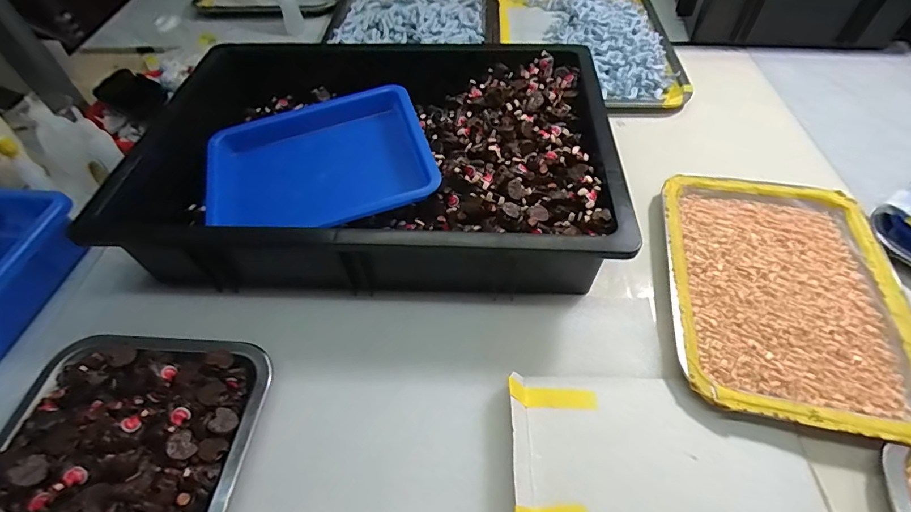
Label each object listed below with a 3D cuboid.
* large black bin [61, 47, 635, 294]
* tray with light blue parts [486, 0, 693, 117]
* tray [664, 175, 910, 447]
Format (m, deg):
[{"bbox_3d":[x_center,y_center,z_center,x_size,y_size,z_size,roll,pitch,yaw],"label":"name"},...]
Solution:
[{"bbox_3d":[-0.078,-0.120,0.469,0.452,0.086,0.346,0,53,3],"label":"large black bin"},{"bbox_3d":[0.190,-0.335,0.690,0.273,0.045,0.356,1,53,3],"label":"tray with light blue parts"},{"bbox_3d":[0.289,0.026,0.398,0.185,0.026,0.259,9,54,9],"label":"tray"}]

